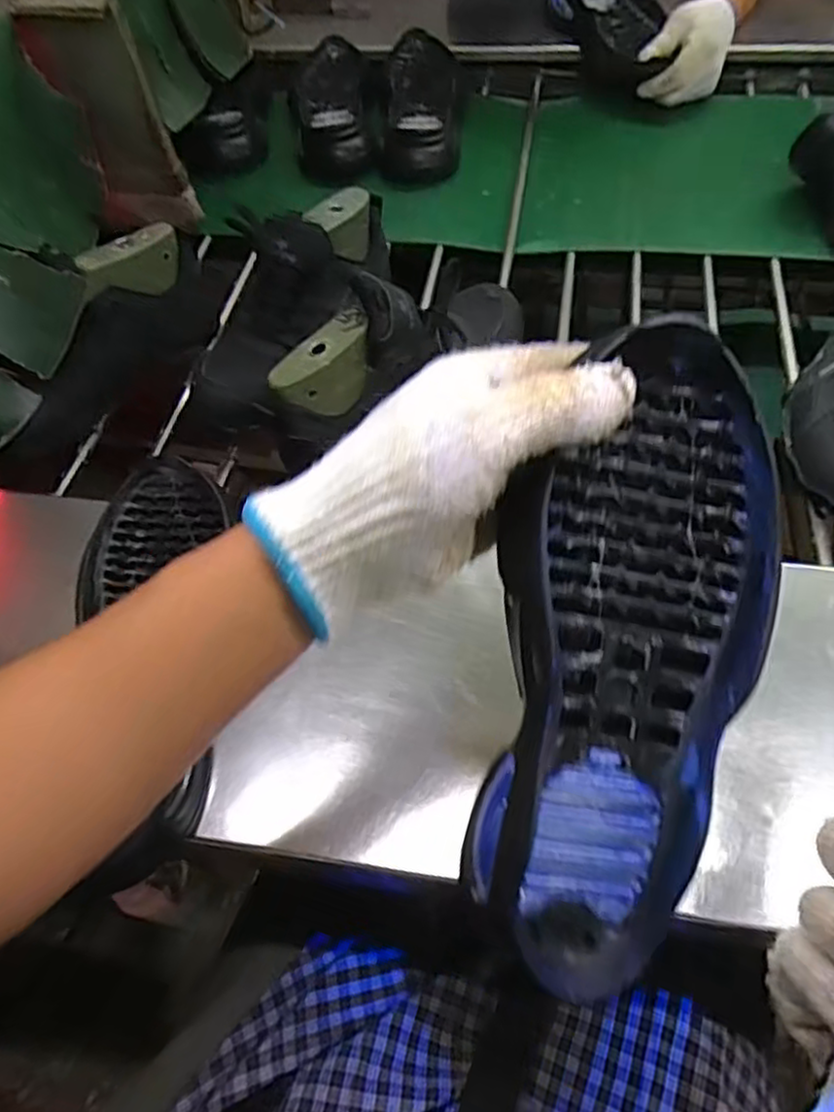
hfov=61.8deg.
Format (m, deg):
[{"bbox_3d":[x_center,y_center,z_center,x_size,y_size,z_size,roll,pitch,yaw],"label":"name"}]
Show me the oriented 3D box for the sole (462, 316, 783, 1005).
[{"bbox_3d":[0.086,0.048,0.299,0.106,0.038,0.277,10,96,9],"label":"sole"}]

